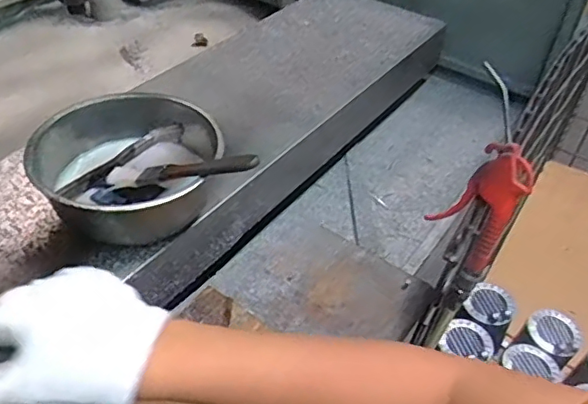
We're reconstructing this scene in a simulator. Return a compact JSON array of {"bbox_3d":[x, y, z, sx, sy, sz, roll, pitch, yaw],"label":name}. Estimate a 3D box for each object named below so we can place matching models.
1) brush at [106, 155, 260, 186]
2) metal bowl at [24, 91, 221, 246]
[{"bbox_3d":[-0.112,-0.031,0.562,0.182,0.014,0.024,-4,37,28],"label":"brush"},{"bbox_3d":[-0.172,-0.042,0.606,0.174,0.069,0.177,3,43,-3],"label":"metal bowl"}]

